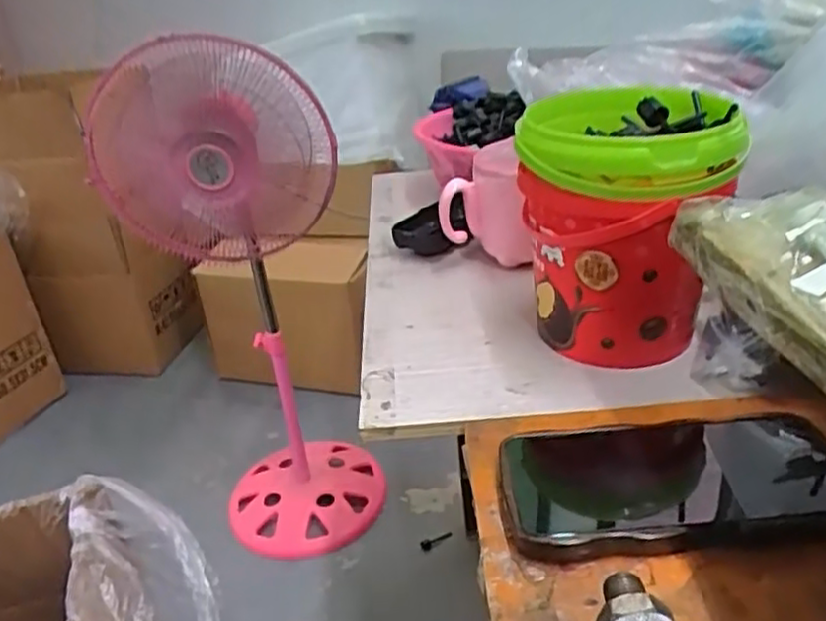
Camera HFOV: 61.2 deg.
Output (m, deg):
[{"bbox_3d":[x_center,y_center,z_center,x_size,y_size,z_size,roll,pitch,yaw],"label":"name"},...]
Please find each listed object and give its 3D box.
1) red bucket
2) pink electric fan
[{"bbox_3d":[0.135,-0.052,0.459,0.121,0.155,0.120,3,30,16],"label":"red bucket"},{"bbox_3d":[-0.259,0.014,1.177,0.350,0.854,0.280,-17,31,-19],"label":"pink electric fan"}]

